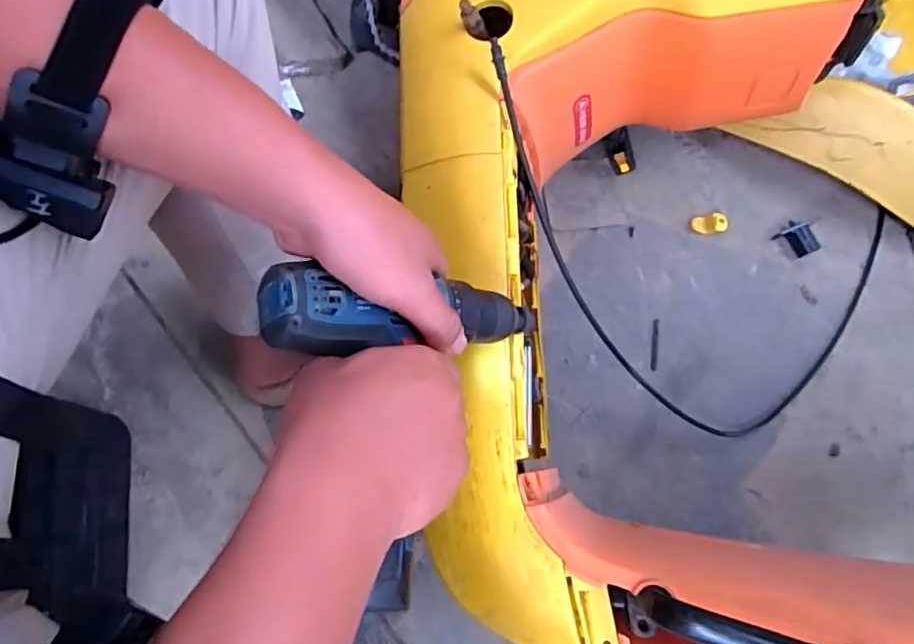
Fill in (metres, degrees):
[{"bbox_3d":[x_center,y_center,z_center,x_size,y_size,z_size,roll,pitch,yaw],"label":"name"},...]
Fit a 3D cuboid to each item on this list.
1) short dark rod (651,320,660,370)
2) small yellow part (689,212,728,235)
[{"bbox_3d":[0.237,0.027,0.731,0.008,0.004,0.063,8,76,0],"label":"short dark rod"},{"bbox_3d":[0.316,-0.124,0.767,0.042,0.017,0.025,-3,76,-2],"label":"small yellow part"}]

